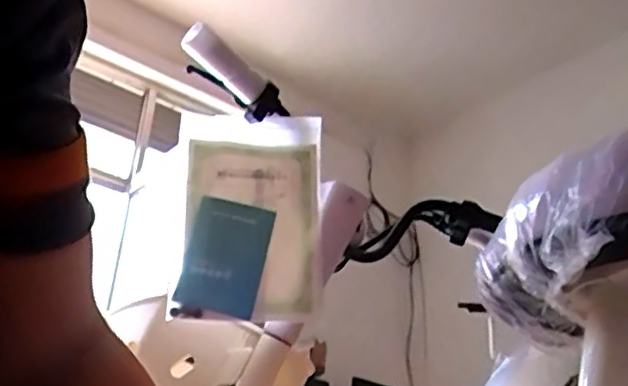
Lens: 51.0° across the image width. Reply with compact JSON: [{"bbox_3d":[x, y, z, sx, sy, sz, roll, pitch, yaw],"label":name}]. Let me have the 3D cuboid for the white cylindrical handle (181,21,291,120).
[{"bbox_3d":[-0.135,-0.178,1.057,0.192,0.050,0.082,42,-35,-10],"label":"white cylindrical handle"}]

